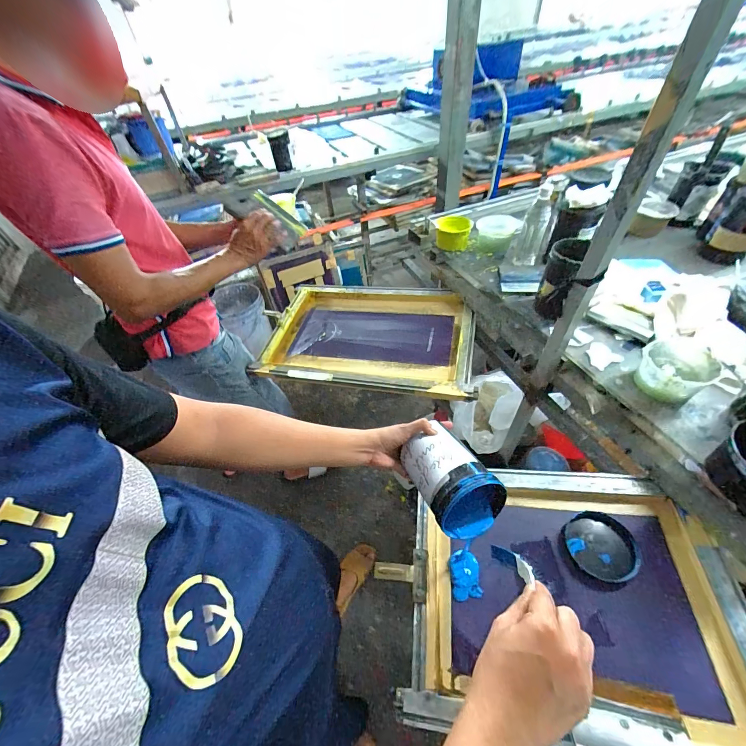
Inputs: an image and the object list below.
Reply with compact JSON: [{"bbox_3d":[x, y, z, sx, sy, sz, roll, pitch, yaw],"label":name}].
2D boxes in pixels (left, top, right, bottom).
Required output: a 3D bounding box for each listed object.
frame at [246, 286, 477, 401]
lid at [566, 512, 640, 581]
[{"bbox_3d":[-0.021,-0.123,1.008,0.635,0.081,0.437,3,47,16],"label":"frame"},{"bbox_3d":[0.410,0.308,0.584,0.115,0.011,0.107,-3,48,4],"label":"lid"}]

